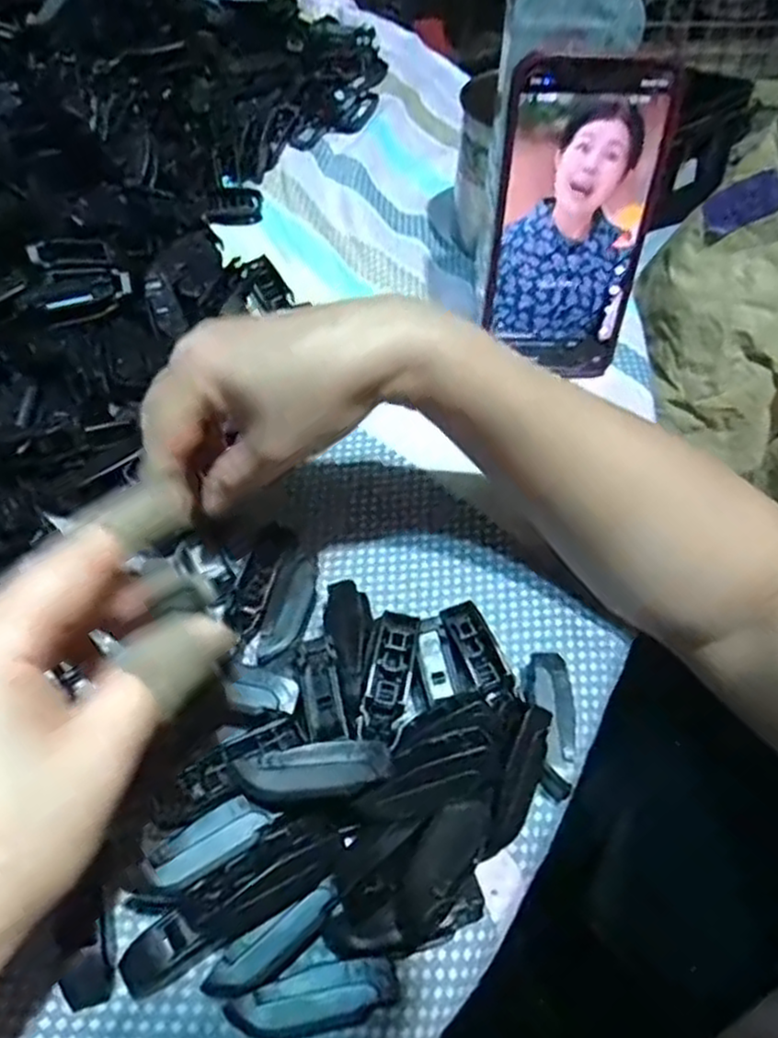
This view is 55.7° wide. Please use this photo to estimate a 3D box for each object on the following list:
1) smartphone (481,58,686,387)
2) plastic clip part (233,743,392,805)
[{"bbox_3d":[0.090,-0.141,0.365,0.075,0.153,0.007,1,43,0],"label":"smartphone"},{"bbox_3d":[-0.025,0.086,0.249,0.052,0.012,0.016,-9,56,-7],"label":"plastic clip part"}]

